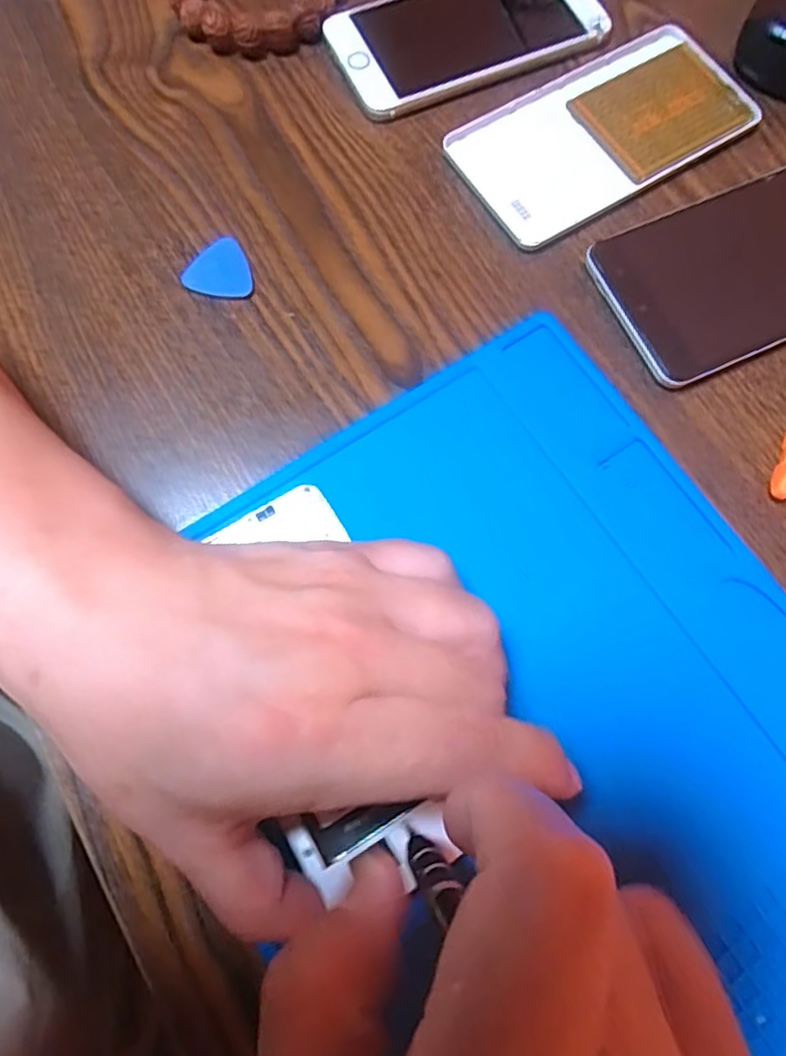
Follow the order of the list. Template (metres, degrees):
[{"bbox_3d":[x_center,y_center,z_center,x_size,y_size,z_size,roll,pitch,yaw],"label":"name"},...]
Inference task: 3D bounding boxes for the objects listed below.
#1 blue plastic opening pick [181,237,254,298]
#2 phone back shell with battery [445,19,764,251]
[{"bbox_3d":[-0.078,-0.112,0.272,0.028,0.004,0.028,-15,76,-5],"label":"blue plastic opening pick"},{"bbox_3d":[0.101,-0.192,0.298,0.141,0.004,0.074,-32,78,-9],"label":"phone back shell with battery"}]

